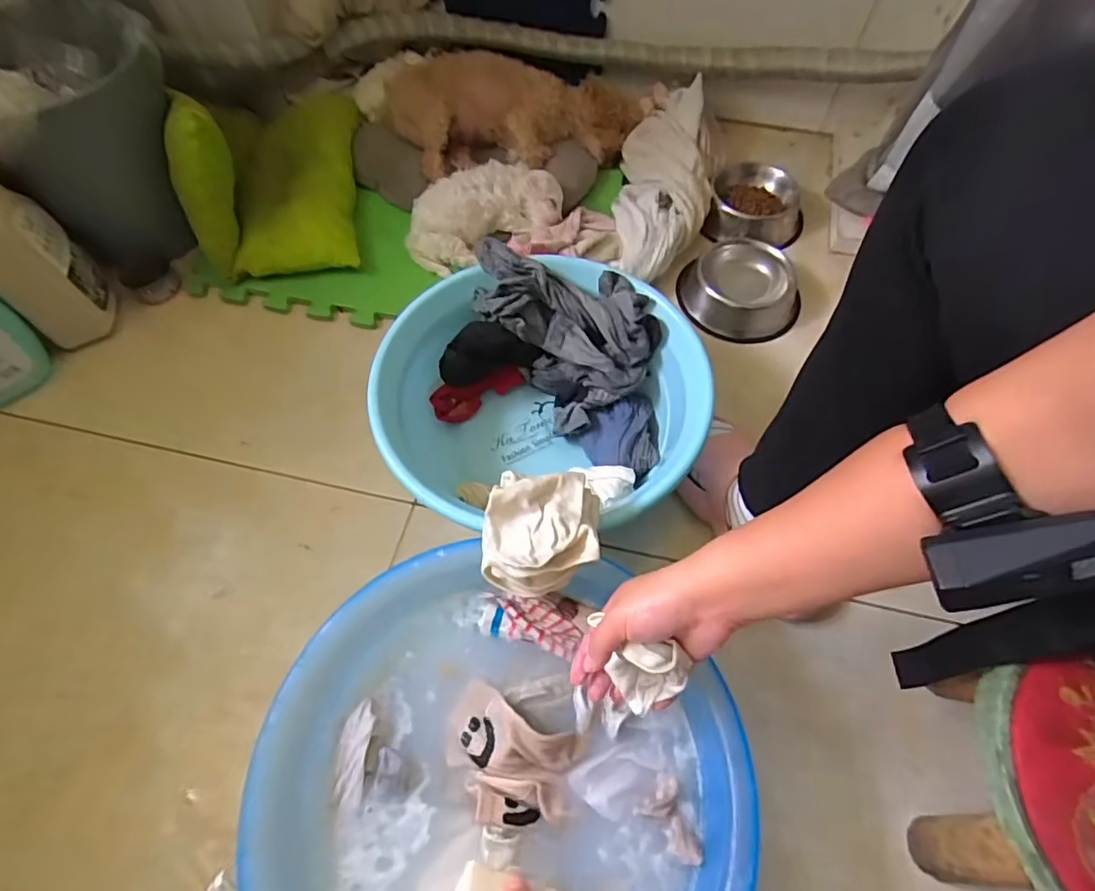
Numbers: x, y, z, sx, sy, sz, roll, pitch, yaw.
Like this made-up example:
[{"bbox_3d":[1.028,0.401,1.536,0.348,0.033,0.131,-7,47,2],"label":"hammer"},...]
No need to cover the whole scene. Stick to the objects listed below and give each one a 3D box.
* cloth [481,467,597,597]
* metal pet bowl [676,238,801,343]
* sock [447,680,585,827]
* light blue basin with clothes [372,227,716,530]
[{"bbox_3d":[-0.004,0.066,0.452,0.089,0.040,0.102,2,62,3],"label":"cloth"},{"bbox_3d":[0.270,-0.221,0.790,0.164,0.039,0.148,22,64,13],"label":"metal pet bowl"},{"bbox_3d":[-0.034,0.250,0.451,0.110,0.026,0.081,23,65,13],"label":"sock"},{"bbox_3d":[-0.008,-0.052,0.630,0.320,0.144,0.314,-1,62,1],"label":"light blue basin with clothes"}]

